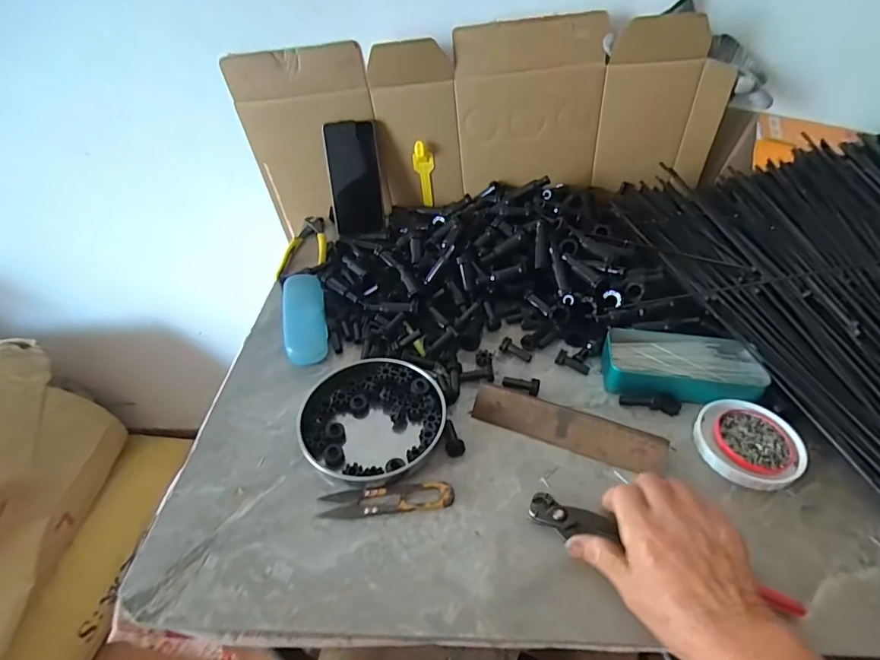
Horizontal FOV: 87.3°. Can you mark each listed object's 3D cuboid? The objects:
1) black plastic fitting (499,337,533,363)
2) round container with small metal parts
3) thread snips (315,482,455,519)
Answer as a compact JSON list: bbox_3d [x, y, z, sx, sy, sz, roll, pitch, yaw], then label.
[{"bbox_3d":[0.088,0.022,0.529,0.038,0.013,0.014,18,47,21],"label":"black plastic fitting"},{"bbox_3d":[0.293,0.106,0.438,0.090,0.012,0.089,-2,43,2],"label":"round container with small metal parts"},{"bbox_3d":[-0.046,0.147,0.402,0.115,0.010,0.024,-6,43,-3],"label":"thread snips"}]

